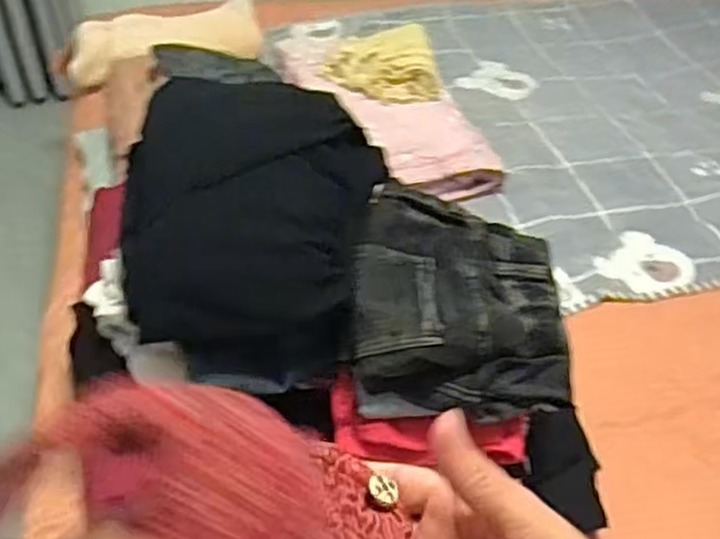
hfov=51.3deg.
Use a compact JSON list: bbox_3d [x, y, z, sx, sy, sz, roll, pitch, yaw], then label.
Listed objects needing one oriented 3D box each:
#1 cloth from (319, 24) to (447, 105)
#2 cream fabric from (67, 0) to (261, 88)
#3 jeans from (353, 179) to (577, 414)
[{"bbox_3d":[0.037,-0.385,1.405,0.218,0.041,0.210,-6,46,-10],"label":"cloth"},{"bbox_3d":[-0.391,-0.468,1.528,0.392,0.078,0.181,-11,47,-15],"label":"cream fabric"},{"bbox_3d":[0.102,0.027,0.794,0.221,0.068,0.256,1,45,-3],"label":"jeans"}]

